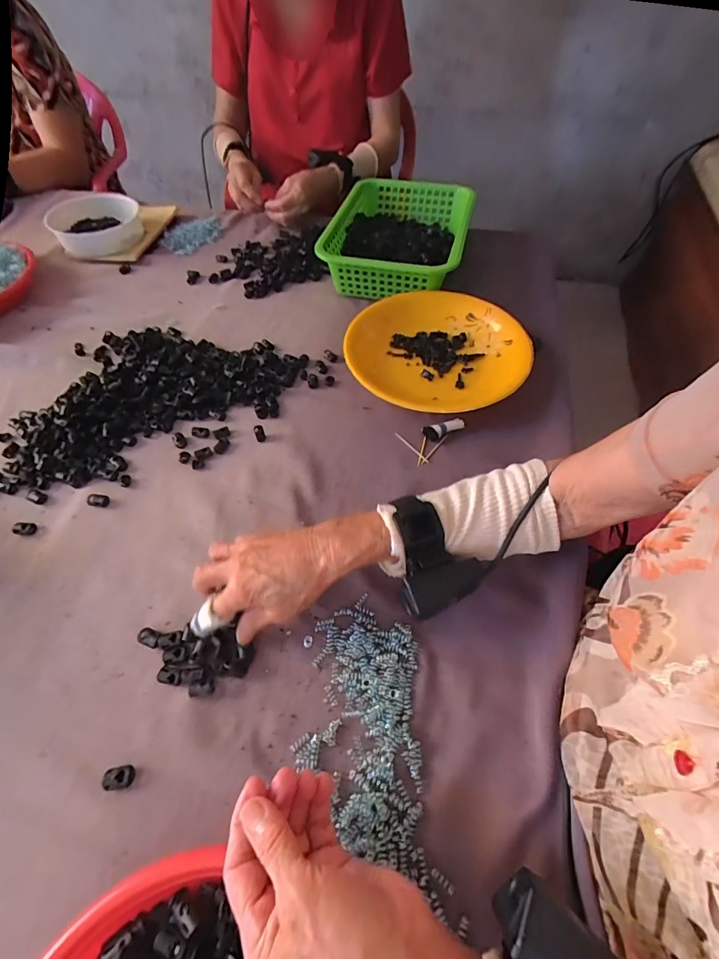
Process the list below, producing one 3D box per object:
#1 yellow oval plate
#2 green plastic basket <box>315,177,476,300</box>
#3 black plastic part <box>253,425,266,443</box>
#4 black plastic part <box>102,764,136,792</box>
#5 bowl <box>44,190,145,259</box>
[{"bbox_3d":[0.111,-0.174,0.546,0.222,0.060,0.234,23,59,16],"label":"yellow oval plate"},{"bbox_3d":[0.075,-0.429,0.701,0.195,0.088,0.329,14,57,11],"label":"green plastic basket"},{"bbox_3d":[-0.125,-0.058,0.497,0.012,0.015,0.018,-22,58,-13],"label":"black plastic part"},{"bbox_3d":[-0.185,0.229,0.307,0.022,0.009,0.015,-10,56,-5],"label":"black plastic part"},{"bbox_3d":[-0.507,-0.487,0.772,0.162,0.063,0.158,-1,56,1],"label":"bowl"}]

